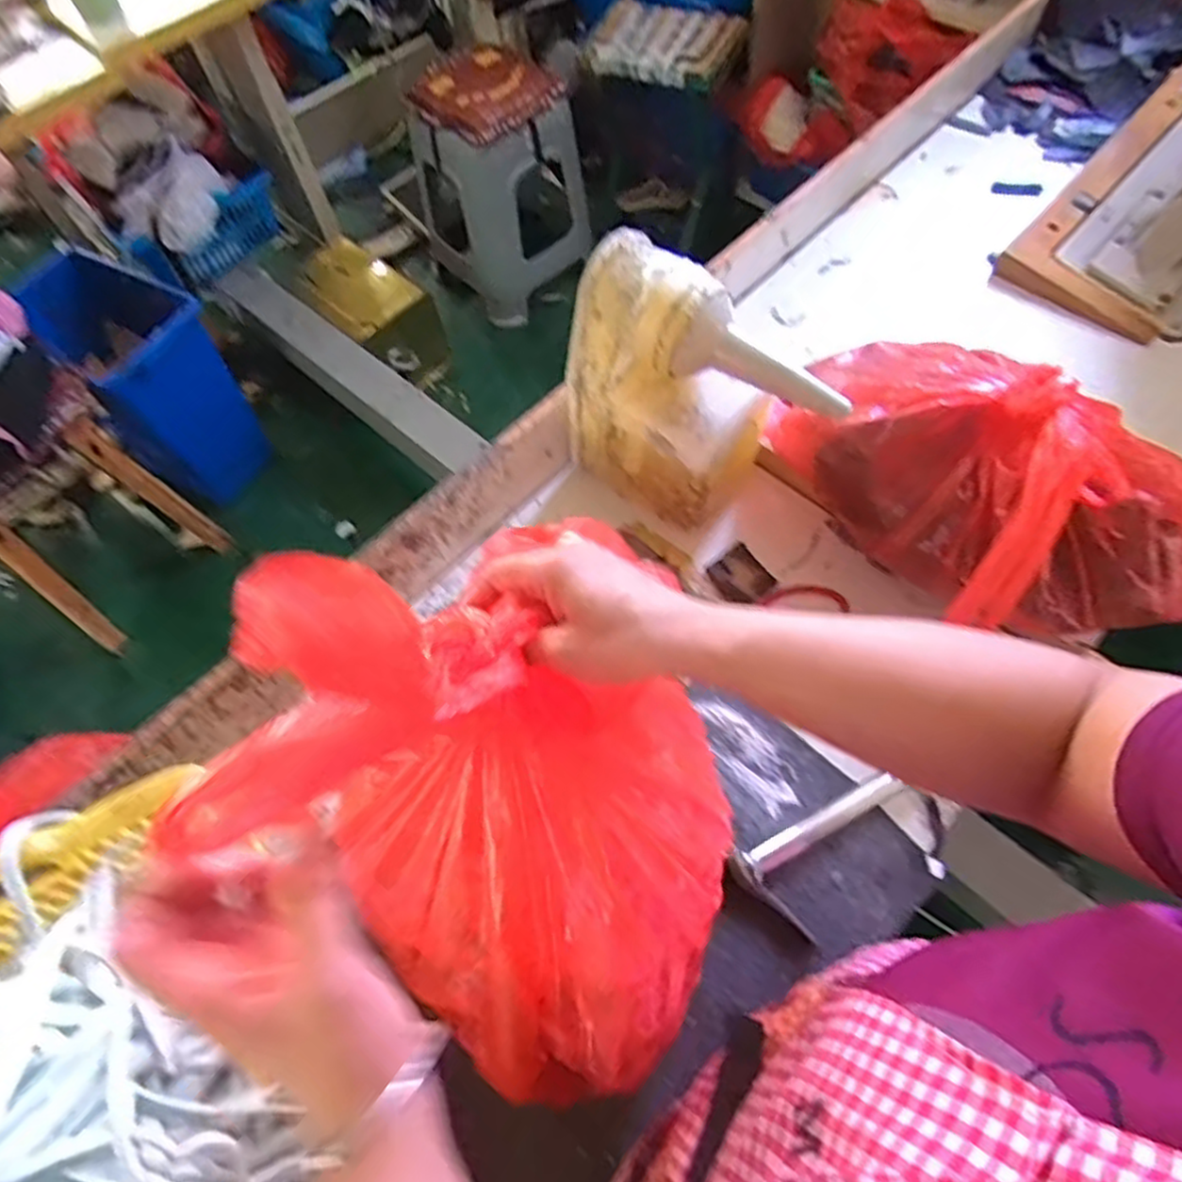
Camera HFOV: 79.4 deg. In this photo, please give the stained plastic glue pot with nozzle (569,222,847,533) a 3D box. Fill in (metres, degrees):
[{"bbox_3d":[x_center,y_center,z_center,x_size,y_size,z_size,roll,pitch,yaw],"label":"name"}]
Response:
[{"bbox_3d":[0.100,-0.176,0.688,0.247,0.234,0.106,34,70,18],"label":"stained plastic glue pot with nozzle"}]

